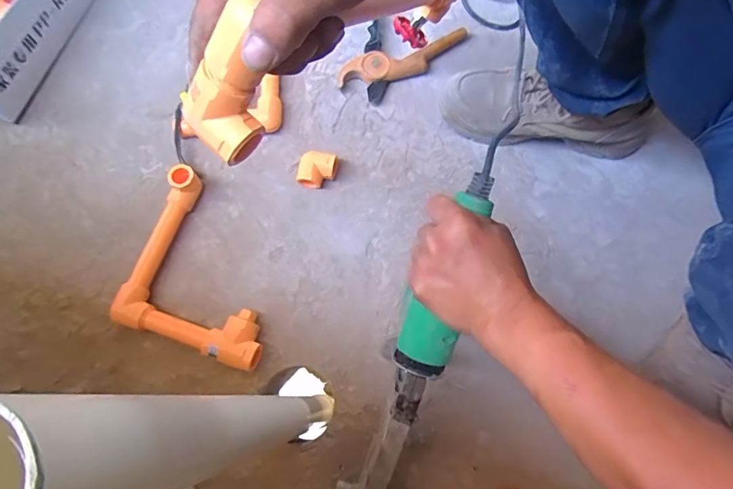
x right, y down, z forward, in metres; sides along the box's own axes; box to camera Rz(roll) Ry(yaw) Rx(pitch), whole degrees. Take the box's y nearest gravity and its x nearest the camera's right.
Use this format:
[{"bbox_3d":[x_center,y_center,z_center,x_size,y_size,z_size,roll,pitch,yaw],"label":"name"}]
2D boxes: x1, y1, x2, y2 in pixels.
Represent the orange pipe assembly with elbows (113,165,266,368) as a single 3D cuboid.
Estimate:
[{"bbox_3d":[-0.200,0.025,0.609,0.200,0.044,0.220,17,75,9],"label":"orange pipe assembly with elbows"}]

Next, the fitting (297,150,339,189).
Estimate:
[{"bbox_3d":[-0.071,-0.106,0.651,0.055,0.037,0.052,10,73,4],"label":"fitting"}]

